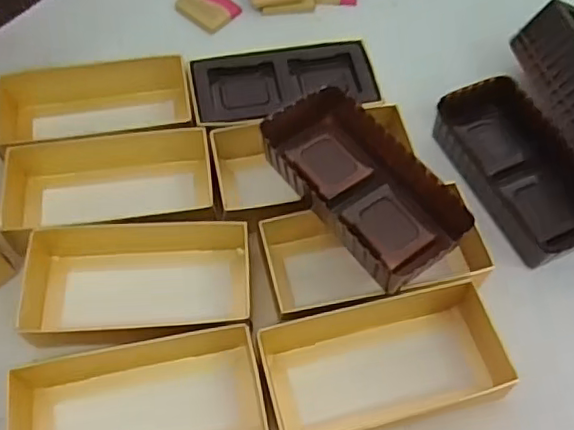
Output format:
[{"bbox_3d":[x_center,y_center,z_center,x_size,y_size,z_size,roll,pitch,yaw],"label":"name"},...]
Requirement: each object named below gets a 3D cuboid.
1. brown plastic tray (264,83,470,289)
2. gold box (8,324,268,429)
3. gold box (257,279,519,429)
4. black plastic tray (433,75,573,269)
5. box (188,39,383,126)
[{"bbox_3d":[0.039,-0.017,0.324,0.054,0.022,0.111,-36,67,-19],"label":"brown plastic tray"},{"bbox_3d":[-0.073,0.093,0.302,0.119,0.031,0.061,-11,62,-8],"label":"gold box"},{"bbox_3d":[0.047,0.071,0.309,0.112,0.028,0.066,-12,62,-8],"label":"gold box"},{"bbox_3d":[0.138,-0.028,0.367,0.055,0.032,0.114,-22,64,-13],"label":"black plastic tray"},{"bbox_3d":[-0.002,-0.078,0.389,0.111,0.032,0.050,-8,62,-6],"label":"box"}]

